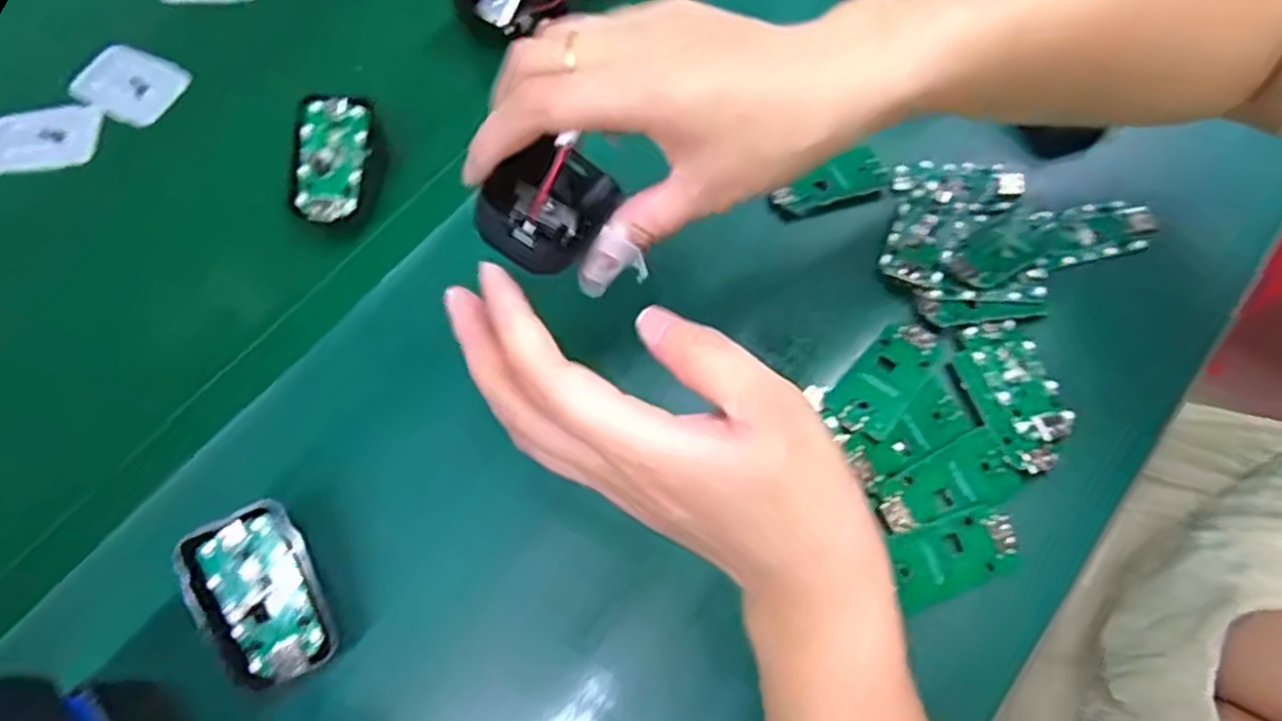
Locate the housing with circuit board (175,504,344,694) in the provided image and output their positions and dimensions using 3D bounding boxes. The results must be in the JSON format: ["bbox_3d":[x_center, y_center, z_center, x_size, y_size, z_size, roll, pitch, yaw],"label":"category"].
[{"bbox_3d":[-0.153,0.095,0.282,0.046,0.011,0.069,-27,90,-13],"label":"housing with circuit board"}]

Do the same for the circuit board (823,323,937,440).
[{"bbox_3d":[0.115,0.008,0.327,0.031,0.006,0.063,36,69,20],"label":"circuit board"}]

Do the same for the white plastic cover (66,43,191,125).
[{"bbox_3d":[-0.320,-0.174,0.434,0.063,0.006,0.048,25,71,11],"label":"white plastic cover"}]

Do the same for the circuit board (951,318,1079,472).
[{"bbox_3d":[0.174,0.014,0.323,0.039,0.006,0.072,-14,68,-3],"label":"circuit board"}]

